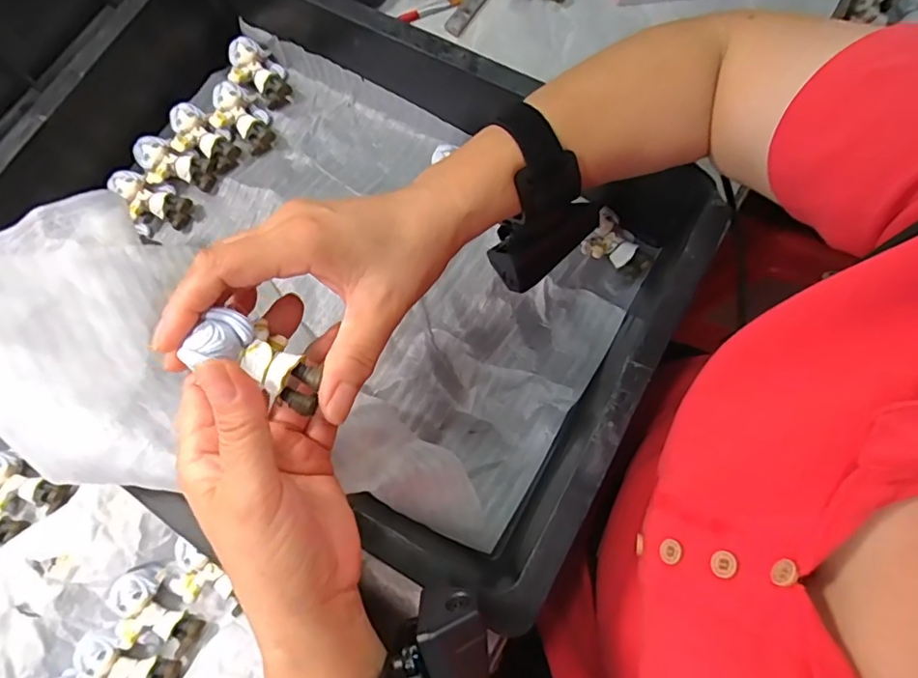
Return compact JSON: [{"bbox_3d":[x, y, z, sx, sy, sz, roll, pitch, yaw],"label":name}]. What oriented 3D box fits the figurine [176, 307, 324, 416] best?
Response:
[{"bbox_3d":[-0.088,0.011,0.240,0.056,0.028,0.027,33,78,-10],"label":"figurine"}]

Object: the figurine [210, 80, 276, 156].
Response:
[{"bbox_3d":[-0.184,-0.186,0.455,0.039,0.027,0.057,-40,78,-8],"label":"figurine"}]

